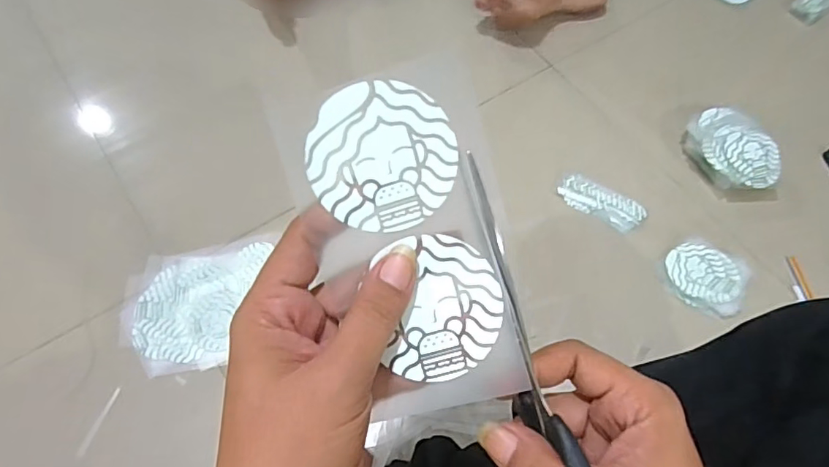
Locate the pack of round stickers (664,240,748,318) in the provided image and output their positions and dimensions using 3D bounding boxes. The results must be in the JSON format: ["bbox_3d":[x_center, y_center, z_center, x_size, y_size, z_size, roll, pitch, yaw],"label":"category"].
[{"bbox_3d":[0.354,0.050,0.656,0.091,0.013,0.088,25,64,10],"label":"pack of round stickers"}]

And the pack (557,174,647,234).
[{"bbox_3d":[0.243,-0.039,0.700,0.109,0.013,0.049,27,65,11],"label":"pack"}]

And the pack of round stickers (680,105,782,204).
[{"bbox_3d":[0.422,-0.106,0.717,0.097,0.051,0.131,-10,64,-8],"label":"pack of round stickers"}]

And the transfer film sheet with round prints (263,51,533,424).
[{"bbox_3d":[-0.003,0.003,0.251,0.088,0.022,0.159,-15,94,-6],"label":"transfer film sheet with round prints"}]

